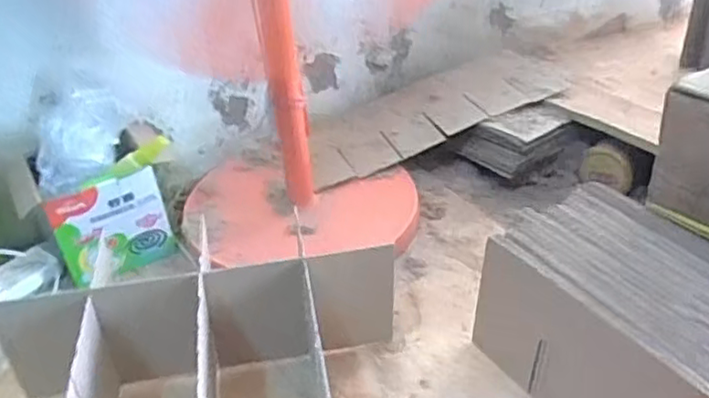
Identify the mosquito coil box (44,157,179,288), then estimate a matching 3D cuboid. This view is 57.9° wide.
[{"bbox_3d":[-0.293,0.033,0.783,0.125,0.133,0.017,-25,39,-28],"label":"mosquito coil box"}]

